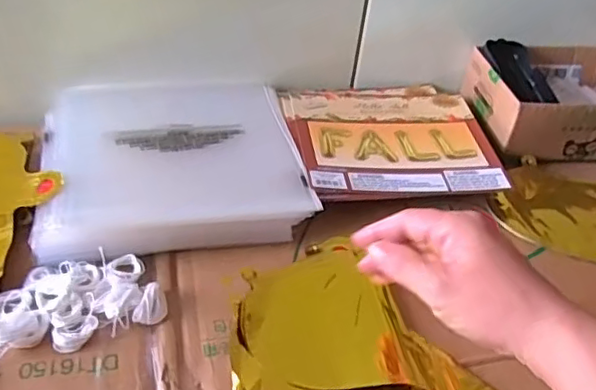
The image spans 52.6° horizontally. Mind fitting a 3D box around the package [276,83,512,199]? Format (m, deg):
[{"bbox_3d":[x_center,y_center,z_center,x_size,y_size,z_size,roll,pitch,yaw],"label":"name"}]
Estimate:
[{"bbox_3d":[0.090,-0.058,0.612,0.192,0.023,0.183,-3,43,-11],"label":"package"}]

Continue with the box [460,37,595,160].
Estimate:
[{"bbox_3d":[0.292,-0.108,0.674,0.186,0.071,0.142,0,43,-8],"label":"box"}]

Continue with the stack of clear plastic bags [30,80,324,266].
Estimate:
[{"bbox_3d":[-0.115,-0.040,0.556,0.223,0.030,0.229,-6,44,-15],"label":"stack of clear plastic bags"}]

